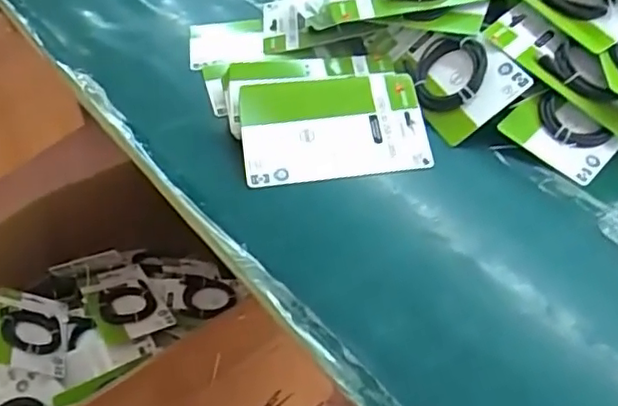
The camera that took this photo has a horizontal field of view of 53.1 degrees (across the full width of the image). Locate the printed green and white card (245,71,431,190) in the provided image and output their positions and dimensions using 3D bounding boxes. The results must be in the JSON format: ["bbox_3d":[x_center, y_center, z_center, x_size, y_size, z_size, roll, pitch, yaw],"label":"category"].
[{"bbox_3d":[0.025,-0.080,0.629,0.183,0.018,0.130,-6,62,-8],"label":"printed green and white card"}]

